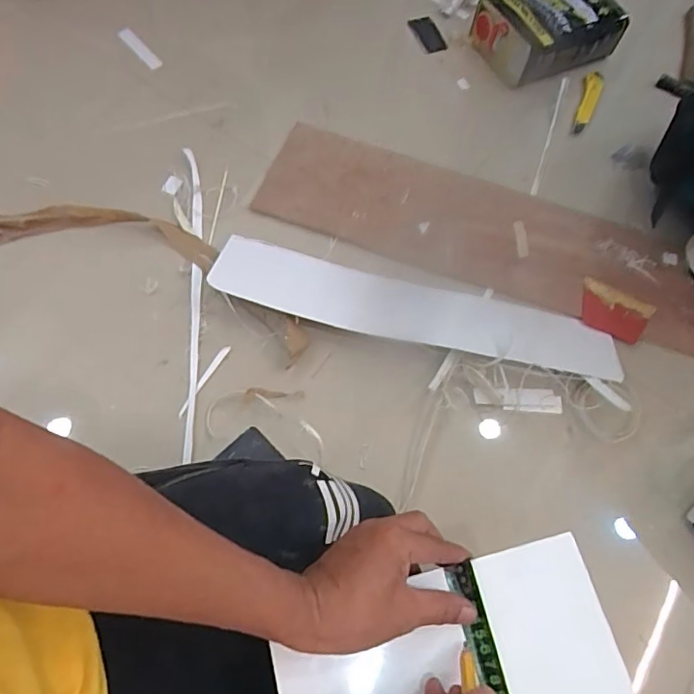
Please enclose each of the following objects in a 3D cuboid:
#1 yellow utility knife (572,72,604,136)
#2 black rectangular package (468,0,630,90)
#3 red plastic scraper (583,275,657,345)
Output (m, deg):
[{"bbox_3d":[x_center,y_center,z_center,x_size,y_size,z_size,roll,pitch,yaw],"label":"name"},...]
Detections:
[{"bbox_3d":[0.465,-0.476,1.031,0.038,0.016,0.165,23,67,7],"label":"yellow utility knife"},{"bbox_3d":[0.385,-0.615,1.039,0.245,0.095,0.167,-24,70,-13],"label":"black rectangular package"},{"bbox_3d":[0.413,-0.053,0.834,0.109,0.007,0.080,28,74,6],"label":"red plastic scraper"}]

